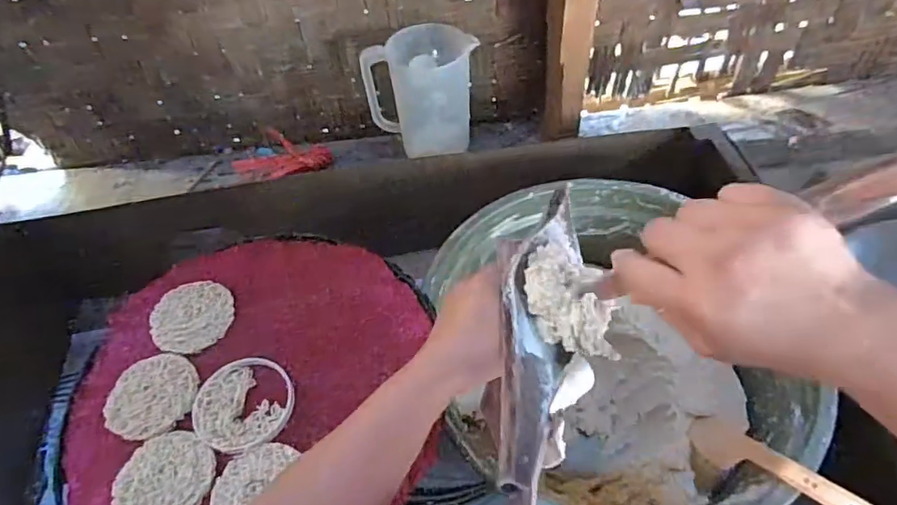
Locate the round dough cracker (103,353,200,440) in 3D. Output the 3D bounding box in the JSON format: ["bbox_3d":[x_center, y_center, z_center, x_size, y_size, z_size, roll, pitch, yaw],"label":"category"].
[{"bbox_3d":[-0.275,0.131,0.524,0.079,0.006,0.077,-2,52,3],"label":"round dough cracker"}]

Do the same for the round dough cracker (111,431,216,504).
[{"bbox_3d":[-0.240,0.189,0.476,0.078,0.005,0.077,-2,52,3],"label":"round dough cracker"}]

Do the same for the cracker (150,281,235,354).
[{"bbox_3d":[-0.261,0.064,0.576,0.079,0.010,0.078,-2,52,3],"label":"cracker"}]

